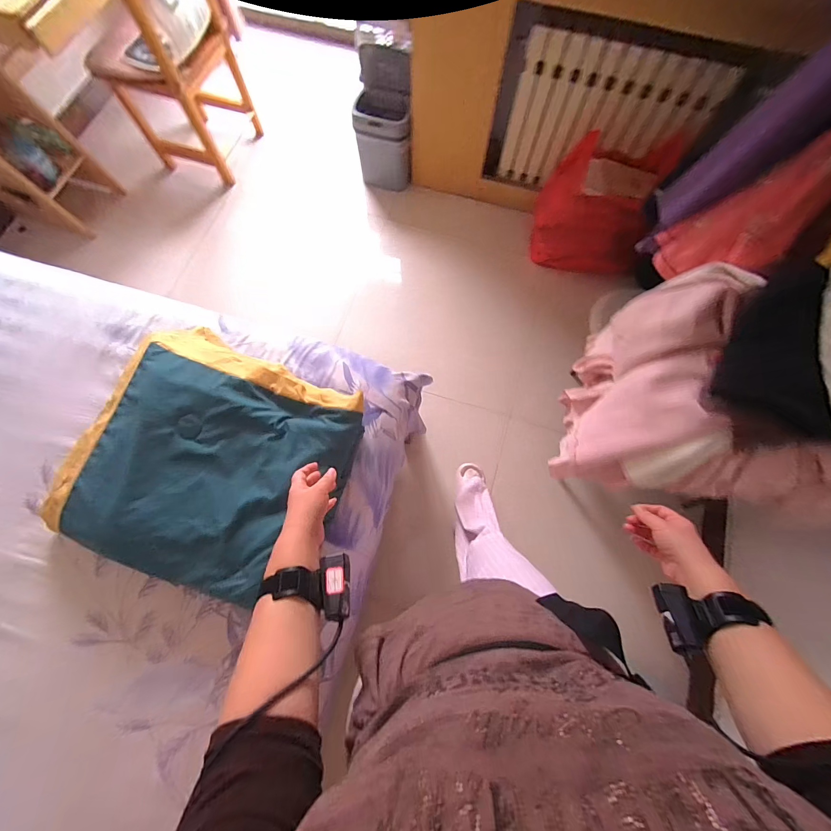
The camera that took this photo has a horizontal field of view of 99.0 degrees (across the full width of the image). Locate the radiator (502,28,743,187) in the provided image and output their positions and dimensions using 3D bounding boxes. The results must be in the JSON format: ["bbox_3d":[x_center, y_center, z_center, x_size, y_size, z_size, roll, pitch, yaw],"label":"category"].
[{"bbox_3d":[0.700,-1.108,1.379,0.651,0.503,0.056,20,75,6],"label":"radiator"}]

